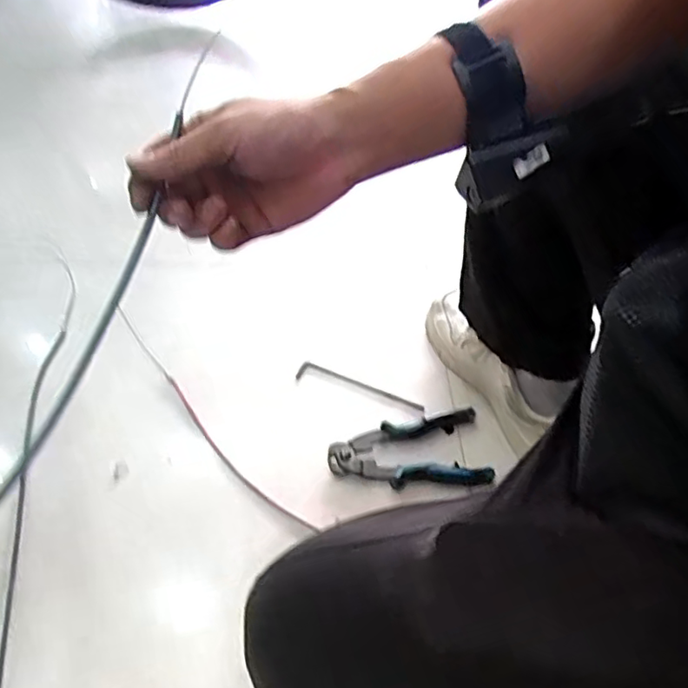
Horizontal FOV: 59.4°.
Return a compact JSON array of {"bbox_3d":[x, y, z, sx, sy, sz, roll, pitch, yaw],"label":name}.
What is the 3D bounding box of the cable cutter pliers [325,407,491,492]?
[{"bbox_3d":[0.072,0.119,0.694,0.179,0.019,0.097,-1,50,-7],"label":"cable cutter pliers"}]

